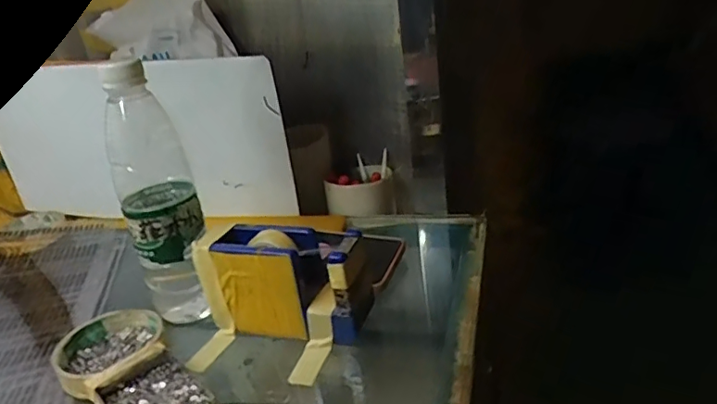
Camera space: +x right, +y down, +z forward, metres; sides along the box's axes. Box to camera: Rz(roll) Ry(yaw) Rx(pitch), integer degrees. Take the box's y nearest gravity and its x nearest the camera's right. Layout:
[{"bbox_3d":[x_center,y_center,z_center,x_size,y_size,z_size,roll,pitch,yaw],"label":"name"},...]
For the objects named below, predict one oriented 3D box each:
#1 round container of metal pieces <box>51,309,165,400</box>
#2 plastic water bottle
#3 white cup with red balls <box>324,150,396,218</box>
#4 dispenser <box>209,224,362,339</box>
[{"bbox_3d":[-0.197,0.121,0.441,0.082,0.022,0.085,-6,25,3],"label":"round container of metal pieces"},{"bbox_3d":[-0.166,-0.006,0.459,0.059,0.216,0.072,-17,26,-20],"label":"plastic water bottle"},{"bbox_3d":[0.002,-0.020,0.674,0.081,0.053,0.095,-8,25,0],"label":"white cup with red balls"},{"bbox_3d":[-0.060,0.064,0.445,0.119,0.083,0.048,2,26,21],"label":"dispenser"}]

